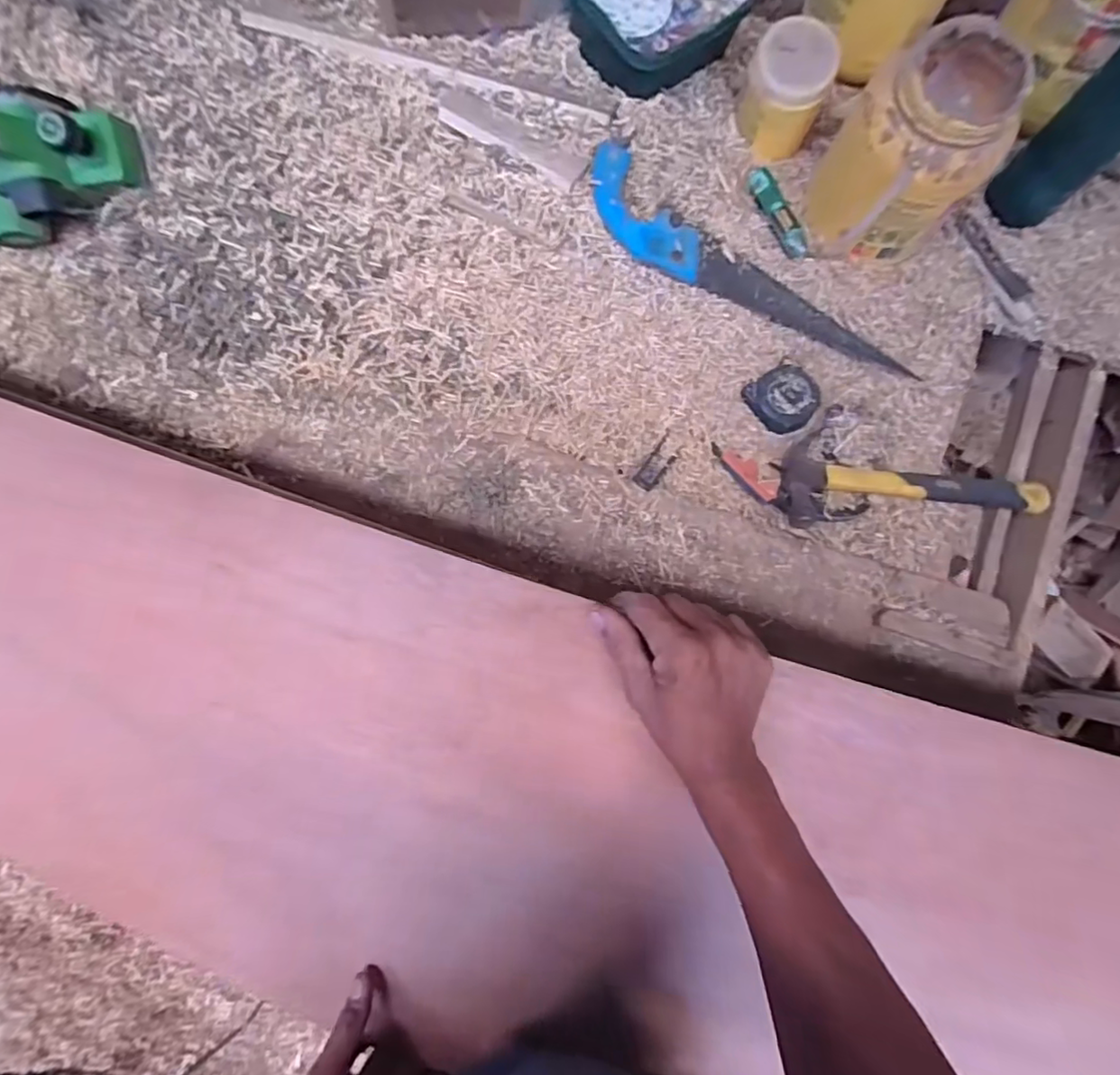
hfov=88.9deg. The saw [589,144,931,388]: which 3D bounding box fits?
[{"bbox_3d":[0.239,-0.315,0.692,0.458,0.034,0.098,27,77,-9],"label":"saw"}]

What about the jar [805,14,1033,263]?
[{"bbox_3d":[0.392,-0.429,0.640,0.157,0.191,0.166,35,78,6],"label":"jar"}]

